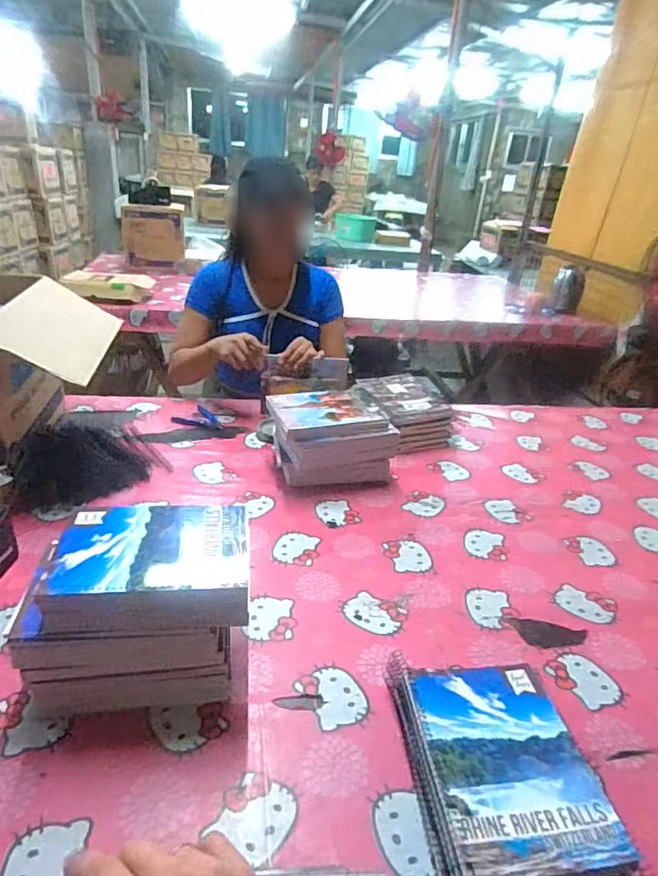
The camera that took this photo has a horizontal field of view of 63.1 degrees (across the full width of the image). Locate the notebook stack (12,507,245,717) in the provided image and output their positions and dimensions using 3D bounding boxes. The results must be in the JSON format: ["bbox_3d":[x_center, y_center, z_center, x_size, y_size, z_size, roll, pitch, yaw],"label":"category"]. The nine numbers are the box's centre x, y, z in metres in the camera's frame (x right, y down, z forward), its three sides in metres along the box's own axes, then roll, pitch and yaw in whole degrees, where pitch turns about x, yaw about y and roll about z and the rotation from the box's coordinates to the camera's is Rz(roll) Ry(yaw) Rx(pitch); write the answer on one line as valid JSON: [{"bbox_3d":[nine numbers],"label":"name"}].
[{"bbox_3d":[-0.208,0.184,0.605,0.219,0.168,0.147,0,28,-11],"label":"notebook stack"}]

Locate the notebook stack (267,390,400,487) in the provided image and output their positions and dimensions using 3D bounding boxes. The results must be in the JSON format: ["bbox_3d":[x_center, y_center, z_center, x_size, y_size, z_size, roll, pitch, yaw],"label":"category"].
[{"bbox_3d":[-0.003,0.002,1.028,0.217,0.132,0.155,-5,29,-21],"label":"notebook stack"}]

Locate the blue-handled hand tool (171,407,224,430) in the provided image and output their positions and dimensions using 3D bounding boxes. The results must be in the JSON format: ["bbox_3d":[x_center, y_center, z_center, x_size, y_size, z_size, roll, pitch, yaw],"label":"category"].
[{"bbox_3d":[-0.297,-0.039,1.204,0.086,0.011,0.109,-18,37,-38],"label":"blue-handled hand tool"}]

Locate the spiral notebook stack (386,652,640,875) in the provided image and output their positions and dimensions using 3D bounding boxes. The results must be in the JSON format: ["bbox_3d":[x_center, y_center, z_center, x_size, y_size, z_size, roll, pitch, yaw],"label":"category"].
[{"bbox_3d":[0.160,0.318,0.526,0.155,0.067,0.215,-1,28,-13],"label":"spiral notebook stack"}]

